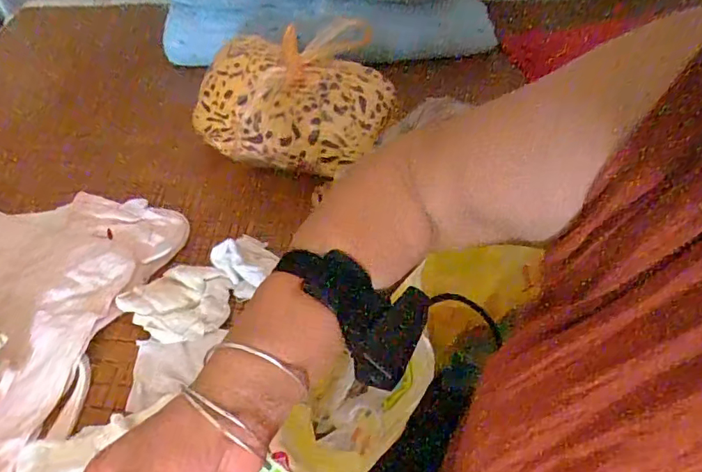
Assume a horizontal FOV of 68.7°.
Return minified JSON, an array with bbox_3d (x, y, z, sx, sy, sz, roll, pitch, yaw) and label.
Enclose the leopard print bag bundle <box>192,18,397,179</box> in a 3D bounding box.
[{"bbox_3d":[-0.104,-0.229,0.901,0.334,0.164,0.159,10,46,13],"label":"leopard print bag bundle"}]

